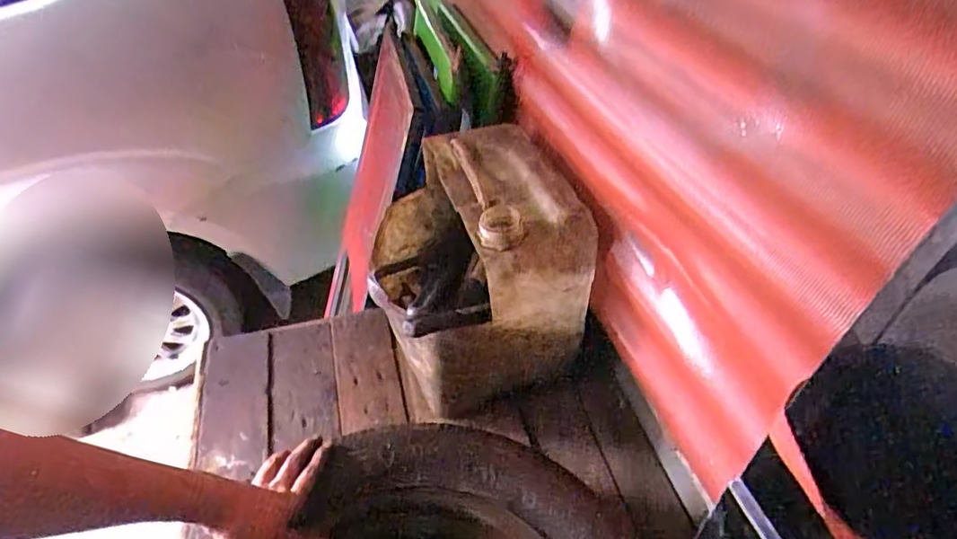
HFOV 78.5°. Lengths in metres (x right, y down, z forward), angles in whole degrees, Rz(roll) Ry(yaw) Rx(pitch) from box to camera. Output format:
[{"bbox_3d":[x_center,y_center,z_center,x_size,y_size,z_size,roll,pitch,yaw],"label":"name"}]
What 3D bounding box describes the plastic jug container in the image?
[{"bbox_3d":[-0.020,0.000,0.850,0.270,0.294,0.293,-9,45,-16],"label":"plastic jug container"}]

